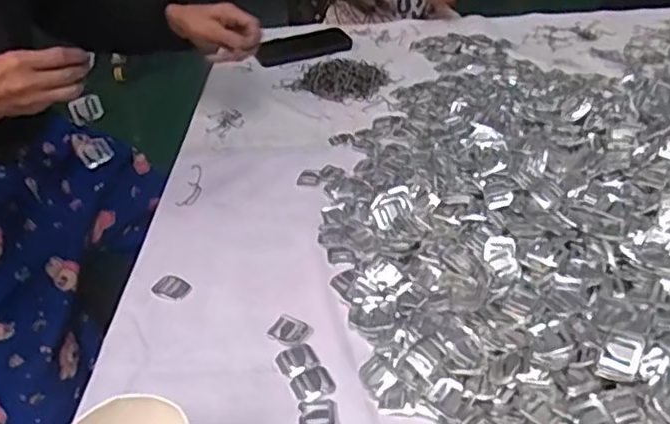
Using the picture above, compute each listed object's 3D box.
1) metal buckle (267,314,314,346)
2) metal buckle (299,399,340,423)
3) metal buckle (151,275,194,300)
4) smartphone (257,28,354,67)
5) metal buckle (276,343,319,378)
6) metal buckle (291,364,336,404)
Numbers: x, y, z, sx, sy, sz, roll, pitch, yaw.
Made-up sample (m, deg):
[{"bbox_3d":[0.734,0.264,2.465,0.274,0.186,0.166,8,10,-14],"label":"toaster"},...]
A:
[{"bbox_3d":[-0.043,0.115,0.620,0.038,0.004,0.033,19,43,26],"label":"metal buckle"},{"bbox_3d":[-0.014,0.175,0.543,0.034,0.004,0.034,-9,38,-8],"label":"metal buckle"},{"bbox_3d":[-0.174,0.081,0.679,0.038,0.007,0.031,6,39,12],"label":"metal buckle"},{"bbox_3d":[-0.061,-0.314,1.197,0.180,0.011,0.102,-14,39,-14],"label":"smartphone"},{"bbox_3d":[-0.036,0.138,0.596,0.034,0.004,0.031,-22,41,-22],"label":"metal buckle"},{"bbox_3d":[-0.020,0.154,0.572,0.037,0.004,0.035,-23,42,-23],"label":"metal buckle"}]

